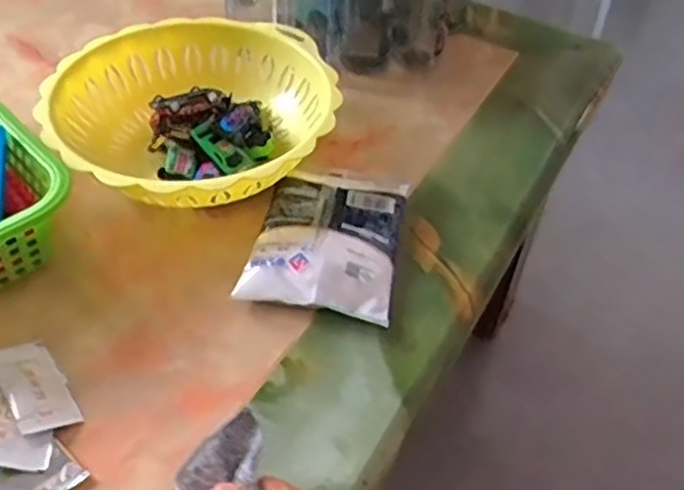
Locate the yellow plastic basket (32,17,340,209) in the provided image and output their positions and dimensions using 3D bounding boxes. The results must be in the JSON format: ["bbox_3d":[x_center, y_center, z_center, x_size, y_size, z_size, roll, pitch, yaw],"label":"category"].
[{"bbox_3d":[-0.128,-0.105,0.629,0.238,0.070,0.230,3,47,-2],"label":"yellow plastic basket"}]

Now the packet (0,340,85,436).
[{"bbox_3d":[-0.200,0.091,0.466,0.038,0.005,0.073,-11,46,-42],"label":"packet"}]

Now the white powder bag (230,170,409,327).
[{"bbox_3d":[-0.009,-0.010,0.568,0.109,0.030,0.146,10,47,5],"label":"white powder bag"}]

